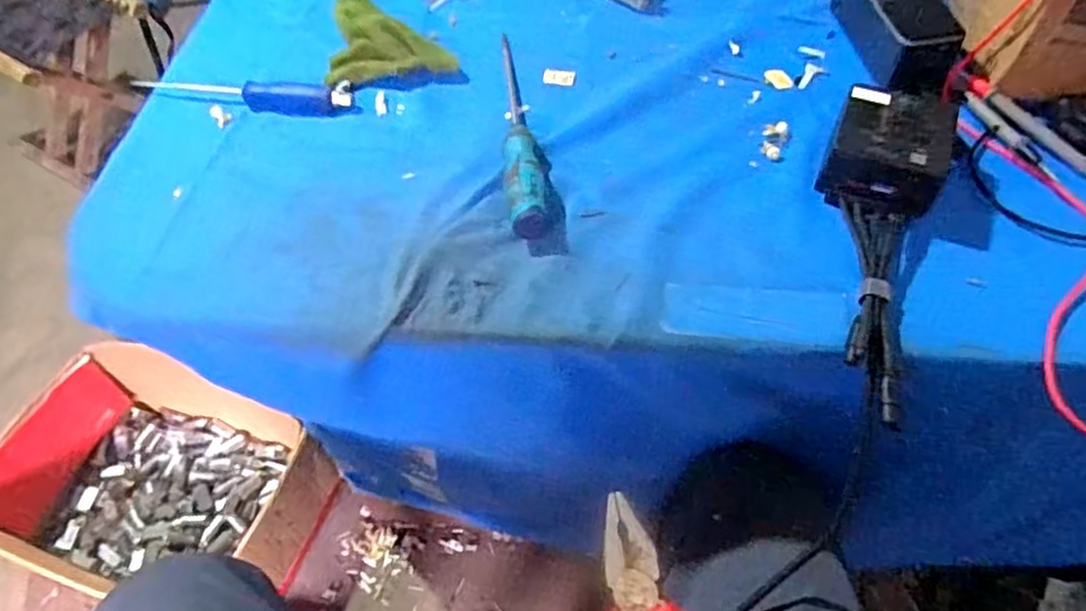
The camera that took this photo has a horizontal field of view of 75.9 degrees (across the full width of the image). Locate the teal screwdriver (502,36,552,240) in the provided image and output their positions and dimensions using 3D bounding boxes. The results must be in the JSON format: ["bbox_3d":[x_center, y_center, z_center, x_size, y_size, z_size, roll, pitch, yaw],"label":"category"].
[{"bbox_3d":[-0.018,-0.145,0.533,0.027,0.030,0.228,-6,55,-1],"label":"teal screwdriver"}]

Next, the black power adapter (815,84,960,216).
[{"bbox_3d":[0.241,-0.105,0.488,0.075,0.047,0.090,23,59,18],"label":"black power adapter"}]

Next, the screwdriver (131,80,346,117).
[{"bbox_3d":[-0.246,-0.174,0.563,0.172,0.019,0.024,11,56,11],"label":"screwdriver"}]

